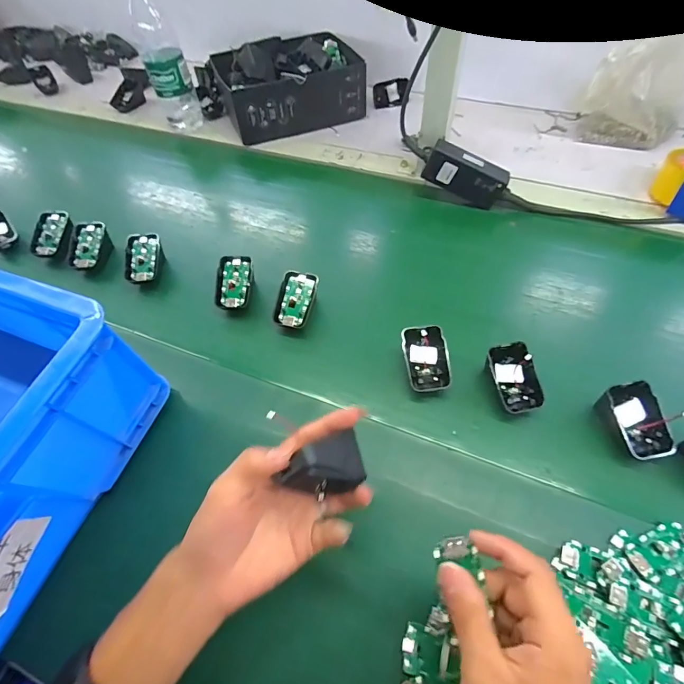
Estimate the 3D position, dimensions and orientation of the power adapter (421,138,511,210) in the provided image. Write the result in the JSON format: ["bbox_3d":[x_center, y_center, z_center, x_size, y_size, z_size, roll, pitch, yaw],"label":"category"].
[{"bbox_3d":[0.174,-0.236,0.568,0.113,0.054,0.024,25,58,-5],"label":"power adapter"}]

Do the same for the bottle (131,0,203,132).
[{"bbox_3d":[-0.302,-0.487,0.672,0.069,0.204,0.070,-15,55,-7],"label":"bottle"}]

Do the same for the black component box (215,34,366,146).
[{"bbox_3d":[-0.093,-0.479,0.736,0.236,0.086,0.194,-16,55,-7],"label":"black component box"}]

